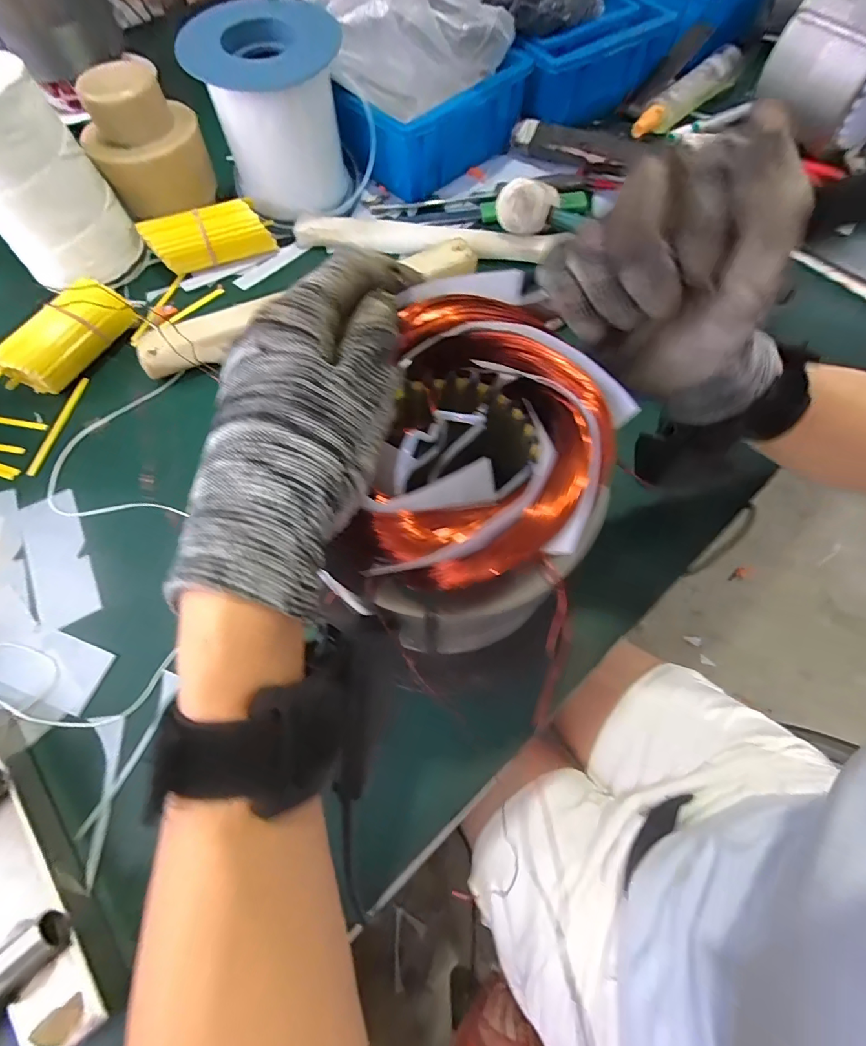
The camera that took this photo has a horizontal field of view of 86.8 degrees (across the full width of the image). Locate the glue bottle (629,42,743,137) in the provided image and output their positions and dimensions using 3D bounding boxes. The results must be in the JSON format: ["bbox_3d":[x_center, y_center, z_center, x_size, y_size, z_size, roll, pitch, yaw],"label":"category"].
[{"bbox_3d":[0.322,-0.539,0.576,0.207,0.035,0.034,-41,70,-16],"label":"glue bottle"}]

